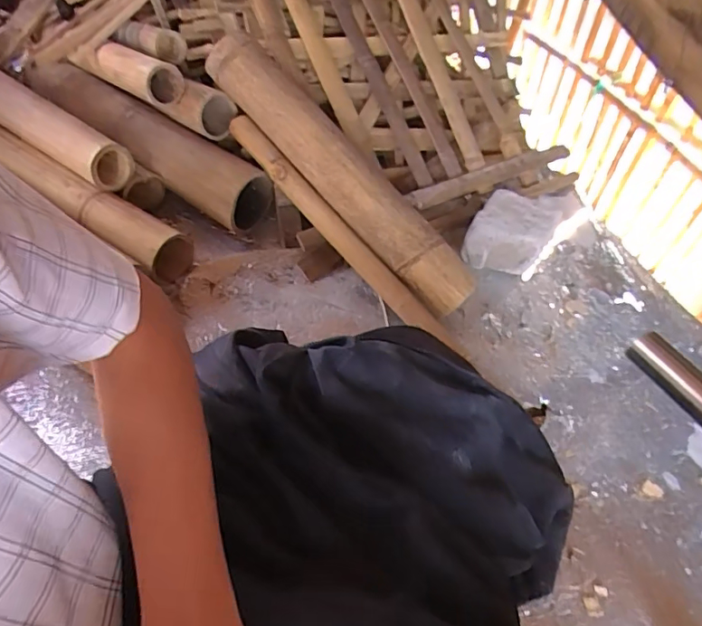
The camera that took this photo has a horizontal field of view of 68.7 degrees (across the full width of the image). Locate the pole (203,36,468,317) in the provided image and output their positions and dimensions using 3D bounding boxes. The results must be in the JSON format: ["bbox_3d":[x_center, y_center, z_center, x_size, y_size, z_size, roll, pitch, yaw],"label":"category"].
[{"bbox_3d":[-0.015,-0.219,0.767,0.089,0.064,0.531,-38,82,-29],"label":"pole"}]

